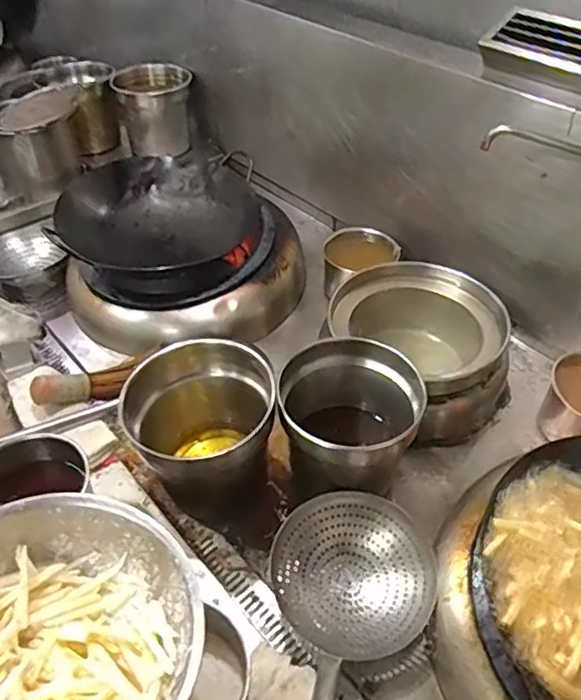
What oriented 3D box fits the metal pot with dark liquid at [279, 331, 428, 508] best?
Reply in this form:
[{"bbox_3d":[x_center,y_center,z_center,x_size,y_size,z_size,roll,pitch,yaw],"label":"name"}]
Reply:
[{"bbox_3d":[0.095,0.124,1.004,0.216,0.223,0.187,4,43,4],"label":"metal pot with dark liquid"}]

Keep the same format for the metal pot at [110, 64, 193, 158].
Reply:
[{"bbox_3d":[-0.404,-0.720,1.821,0.198,0.234,0.185,0,43,0],"label":"metal pot"}]

